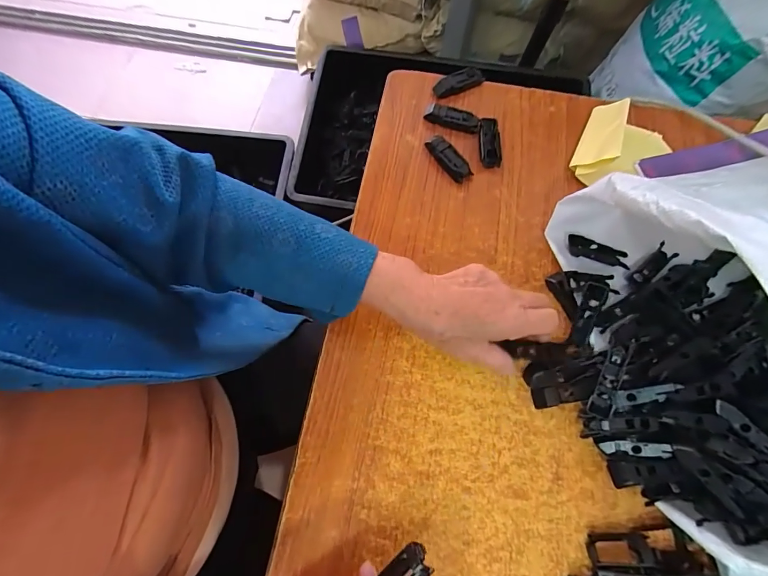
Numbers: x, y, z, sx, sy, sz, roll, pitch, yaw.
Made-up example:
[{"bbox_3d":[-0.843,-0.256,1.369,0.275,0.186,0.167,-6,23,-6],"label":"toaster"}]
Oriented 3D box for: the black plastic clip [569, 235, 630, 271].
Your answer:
[{"bbox_3d":[0.223,-0.037,0.403,0.065,0.007,0.021,15,86,-6],"label":"black plastic clip"}]

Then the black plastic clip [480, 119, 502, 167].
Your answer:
[{"bbox_3d":[0.123,-0.168,0.453,0.022,0.016,0.066,2,69,1],"label":"black plastic clip"}]

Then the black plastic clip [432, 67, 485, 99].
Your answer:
[{"bbox_3d":[0.093,-0.257,0.484,0.064,0.014,0.022,-28,71,-10],"label":"black plastic clip"}]

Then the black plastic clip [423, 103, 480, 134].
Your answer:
[{"bbox_3d":[0.083,-0.205,0.467,0.066,0.015,0.021,18,70,7],"label":"black plastic clip"}]

